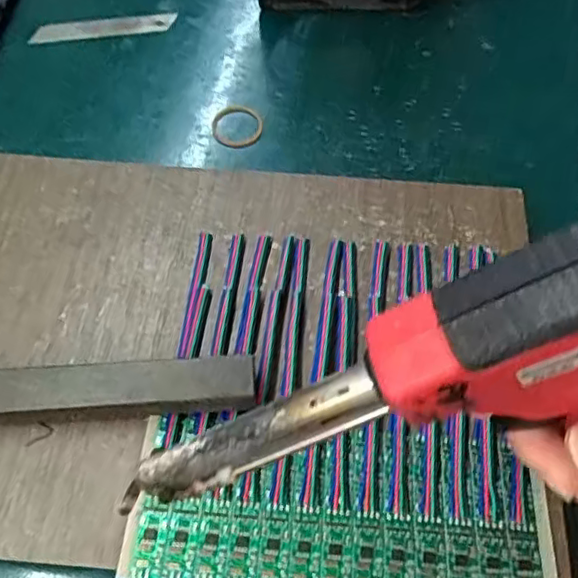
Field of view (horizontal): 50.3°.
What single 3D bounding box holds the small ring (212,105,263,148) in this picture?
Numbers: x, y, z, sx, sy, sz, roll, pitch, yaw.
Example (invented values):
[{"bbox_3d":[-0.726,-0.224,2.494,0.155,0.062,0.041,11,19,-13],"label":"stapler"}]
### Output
[{"bbox_3d":[-0.033,-0.104,0.392,0.032,0.004,0.035,2,60,0],"label":"small ring"}]

